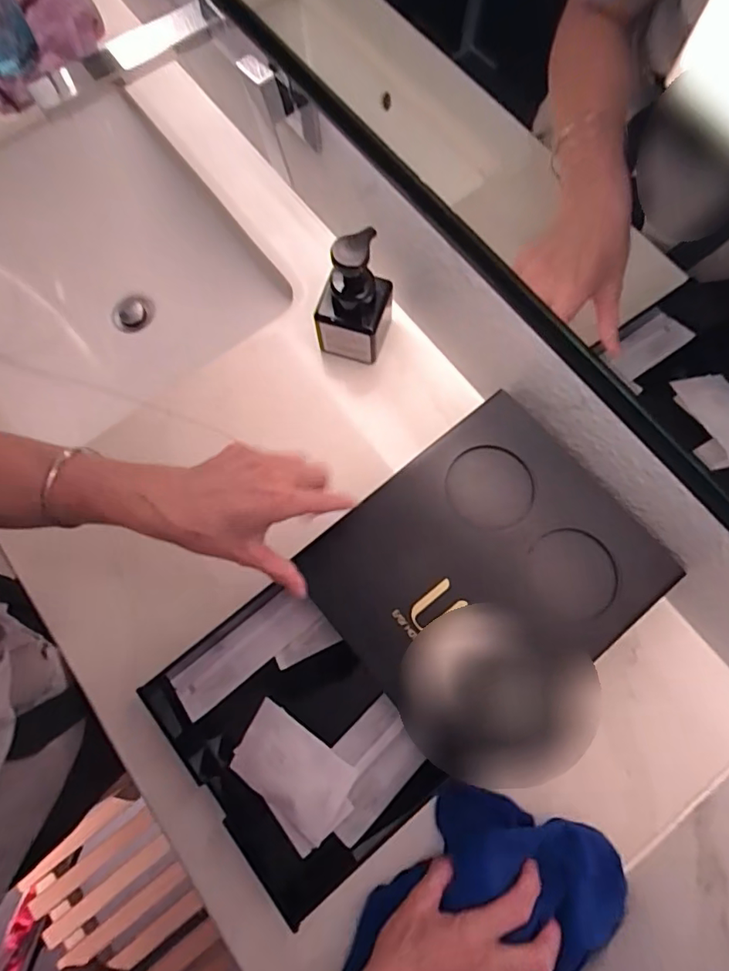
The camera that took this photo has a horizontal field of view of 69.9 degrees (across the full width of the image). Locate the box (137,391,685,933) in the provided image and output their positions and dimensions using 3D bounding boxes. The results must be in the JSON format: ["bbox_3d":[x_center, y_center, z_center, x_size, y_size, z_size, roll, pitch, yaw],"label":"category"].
[{"bbox_3d":[0.034,0.142,0.477,0.437,0.090,0.232,-39,77,-8],"label":"box"}]

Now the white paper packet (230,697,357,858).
[{"bbox_3d":[-0.062,0.248,0.447,0.107,0.012,0.078,32,91,24],"label":"white paper packet"}]

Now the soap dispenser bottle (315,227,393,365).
[{"bbox_3d":[-0.012,-0.192,0.552,0.070,0.160,0.066,16,74,5],"label":"soap dispenser bottle"}]

